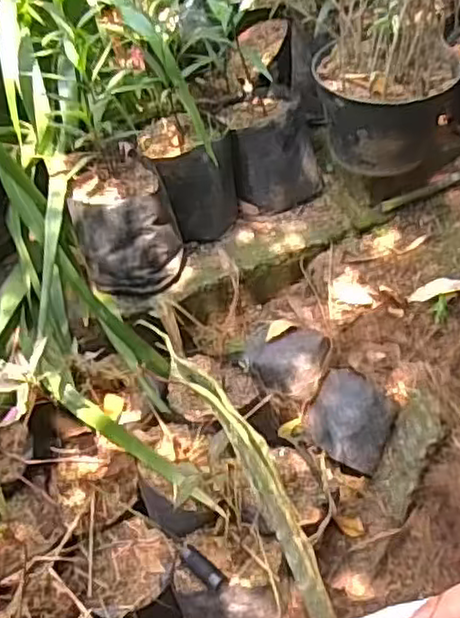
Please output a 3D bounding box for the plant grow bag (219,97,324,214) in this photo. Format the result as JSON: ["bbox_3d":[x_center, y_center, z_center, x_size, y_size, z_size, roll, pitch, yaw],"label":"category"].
[{"bbox_3d":[0.061,-0.228,0.981,0.137,0.138,0.131,0,44,3],"label":"plant grow bag"}]

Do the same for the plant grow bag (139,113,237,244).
[{"bbox_3d":[-0.050,-0.175,0.938,0.120,0.136,0.111,-15,45,-11],"label":"plant grow bag"}]

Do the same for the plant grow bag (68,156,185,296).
[{"bbox_3d":[-0.131,-0.107,0.873,0.128,0.127,0.133,-11,45,-7],"label":"plant grow bag"}]

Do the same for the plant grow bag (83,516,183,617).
[{"bbox_3d":[-0.109,0.308,0.768,0.100,0.090,0.105,-12,45,-8],"label":"plant grow bag"}]

